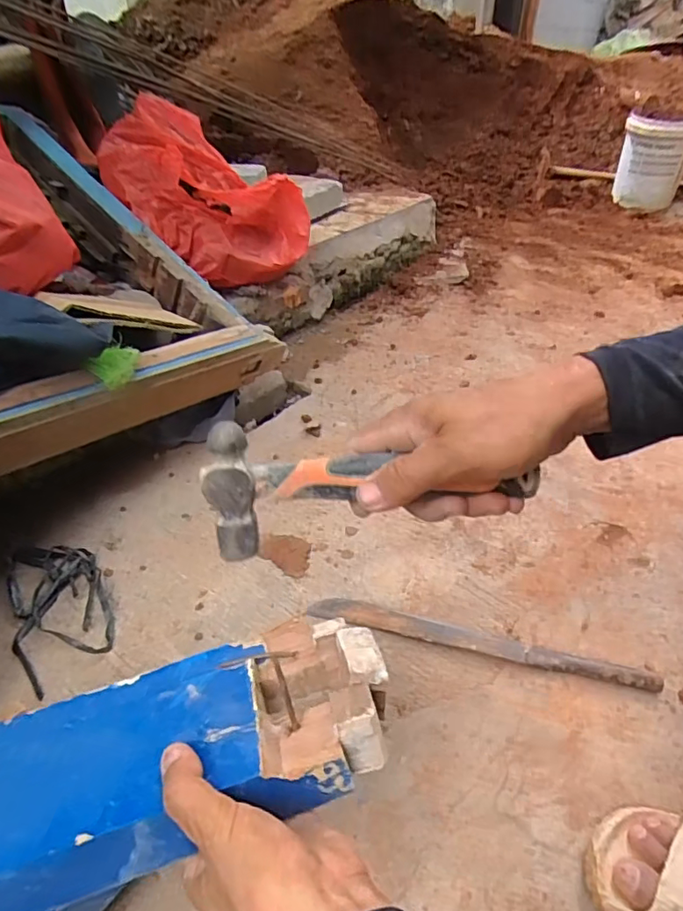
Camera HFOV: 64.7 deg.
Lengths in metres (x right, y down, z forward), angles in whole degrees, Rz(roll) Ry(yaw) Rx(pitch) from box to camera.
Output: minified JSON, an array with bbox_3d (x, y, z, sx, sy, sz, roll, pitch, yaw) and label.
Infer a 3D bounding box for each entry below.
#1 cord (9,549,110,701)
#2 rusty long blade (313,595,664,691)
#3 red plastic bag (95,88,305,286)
[{"bbox_3d":[-0.383,0.188,0.726,0.115,0.017,0.251,-18,40,-23],"label":"cord"},{"bbox_3d":[0.165,0.227,0.677,0.418,0.022,0.035,10,37,12],"label":"rusty long blade"},{"bbox_3d":[-0.316,-0.580,1.193,0.337,0.304,0.341,30,46,34],"label":"red plastic bag"}]

